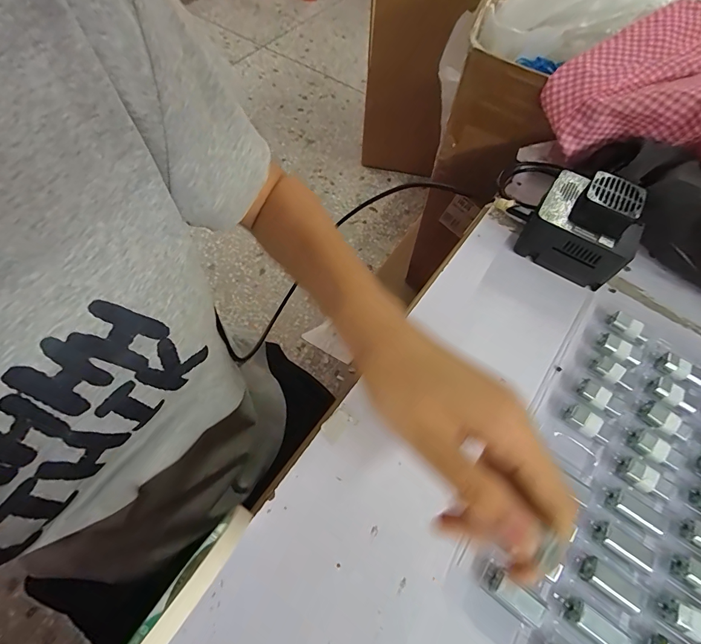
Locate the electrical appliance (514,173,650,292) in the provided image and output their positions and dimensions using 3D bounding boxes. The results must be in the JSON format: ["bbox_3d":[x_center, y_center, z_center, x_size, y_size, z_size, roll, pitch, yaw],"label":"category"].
[{"bbox_3d":[0.195,-0.080,0.310,0.076,0.059,0.071,32,66,13],"label":"electrical appliance"}]

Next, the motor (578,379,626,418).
[{"bbox_3d":[0.178,0.054,0.258,0.030,0.008,0.015,37,67,15],"label":"motor"}]

